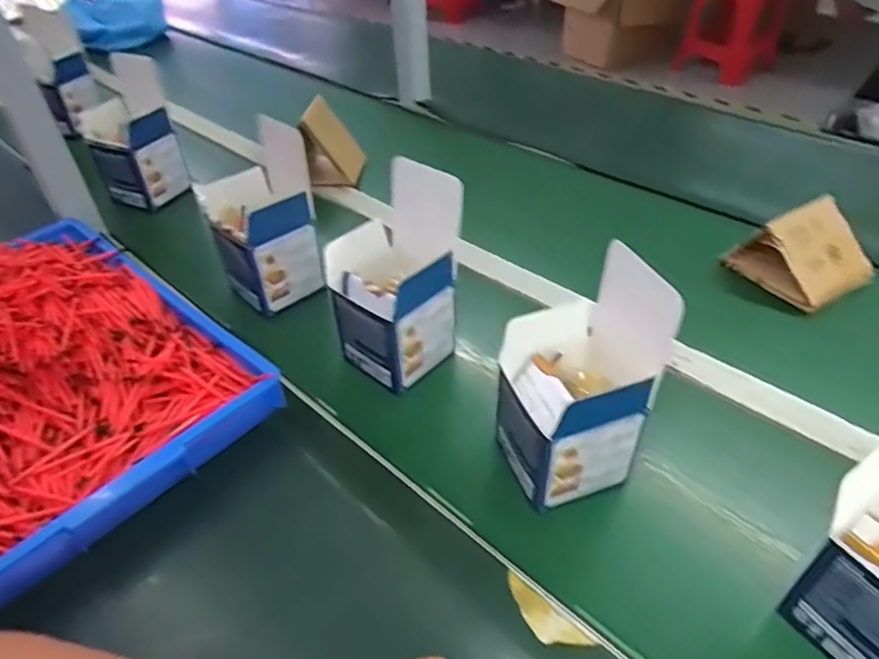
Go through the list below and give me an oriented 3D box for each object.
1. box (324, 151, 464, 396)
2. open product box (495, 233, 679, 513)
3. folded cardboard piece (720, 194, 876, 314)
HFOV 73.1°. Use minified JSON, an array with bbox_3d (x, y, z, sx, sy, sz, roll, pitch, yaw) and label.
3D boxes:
[{"bbox_3d":[-0.038,-0.049,0.545,0.093,0.170,0.109,30,51,32],"label":"box"},{"bbox_3d":[0.097,0.033,0.434,0.092,0.170,0.091,-16,43,-13],"label":"open product box"},{"bbox_3d":[0.386,-0.085,0.630,0.093,0.078,0.104,-20,44,-17],"label":"folded cardboard piece"}]

